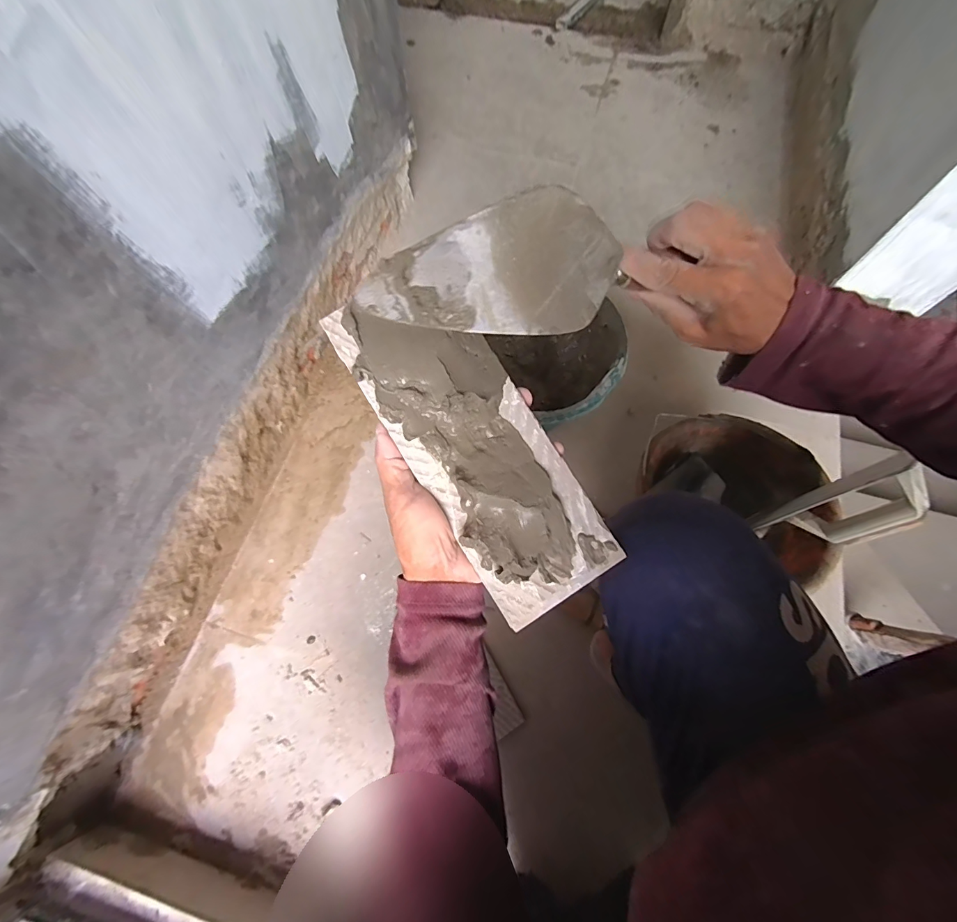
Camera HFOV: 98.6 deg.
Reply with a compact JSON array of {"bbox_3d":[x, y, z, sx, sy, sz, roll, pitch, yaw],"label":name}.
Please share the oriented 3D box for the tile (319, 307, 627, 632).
[{"bbox_3d":[-0.003,-0.012,0.286,0.097,0.029,0.245,-37,91,-15],"label":"tile"}]

